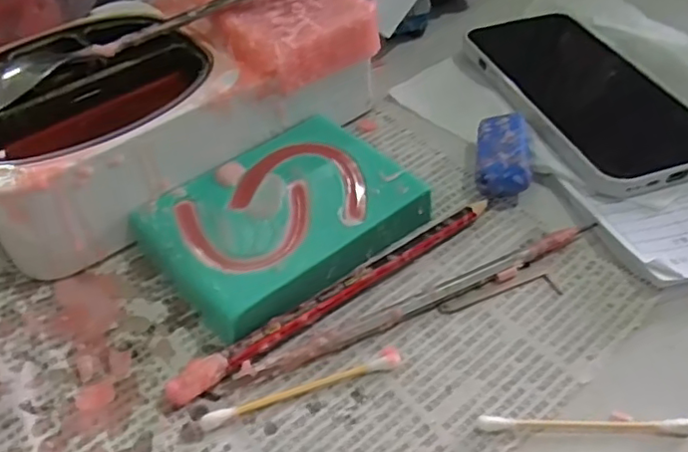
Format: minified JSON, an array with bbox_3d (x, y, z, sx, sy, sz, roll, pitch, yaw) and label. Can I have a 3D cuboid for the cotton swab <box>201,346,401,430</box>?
[{"bbox_3d":[-0.014,0.058,0.218,0.073,0.005,0.007,-16,47,-11],"label":"cotton swab"}]

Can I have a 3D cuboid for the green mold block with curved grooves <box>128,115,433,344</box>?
[{"bbox_3d":[-0.027,-0.004,0.265,0.108,0.022,0.077,-34,52,-25],"label":"green mold block with curved grooves"}]

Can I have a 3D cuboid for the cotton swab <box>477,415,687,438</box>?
[{"bbox_3d":[0.082,0.068,0.207,0.072,0.007,0.005,-2,46,4],"label":"cotton swab"}]

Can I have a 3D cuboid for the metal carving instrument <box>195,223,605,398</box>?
[{"bbox_3d":[0.030,0.030,0.240,0.168,0.009,0.009,-22,48,-15],"label":"metal carving instrument"}]

